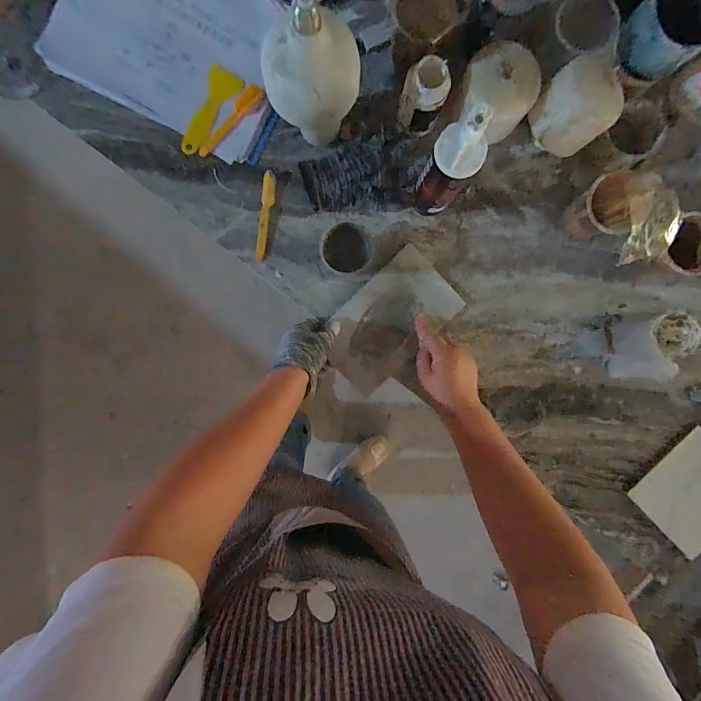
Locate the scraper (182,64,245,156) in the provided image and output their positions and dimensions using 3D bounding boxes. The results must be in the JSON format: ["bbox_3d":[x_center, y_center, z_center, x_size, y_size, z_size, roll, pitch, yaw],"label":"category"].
[{"bbox_3d":[-0.200,-0.331,0.501,0.046,0.006,0.122,34,94,-3],"label":"scraper"}]

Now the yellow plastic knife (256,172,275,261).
[{"bbox_3d":[-0.121,-0.191,0.518,0.018,0.005,0.122,7,95,-1],"label":"yellow plastic knife"}]

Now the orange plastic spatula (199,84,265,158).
[{"bbox_3d":[-0.167,-0.318,0.501,0.120,0.005,0.029,-42,94,3],"label":"orange plastic spatula"}]

